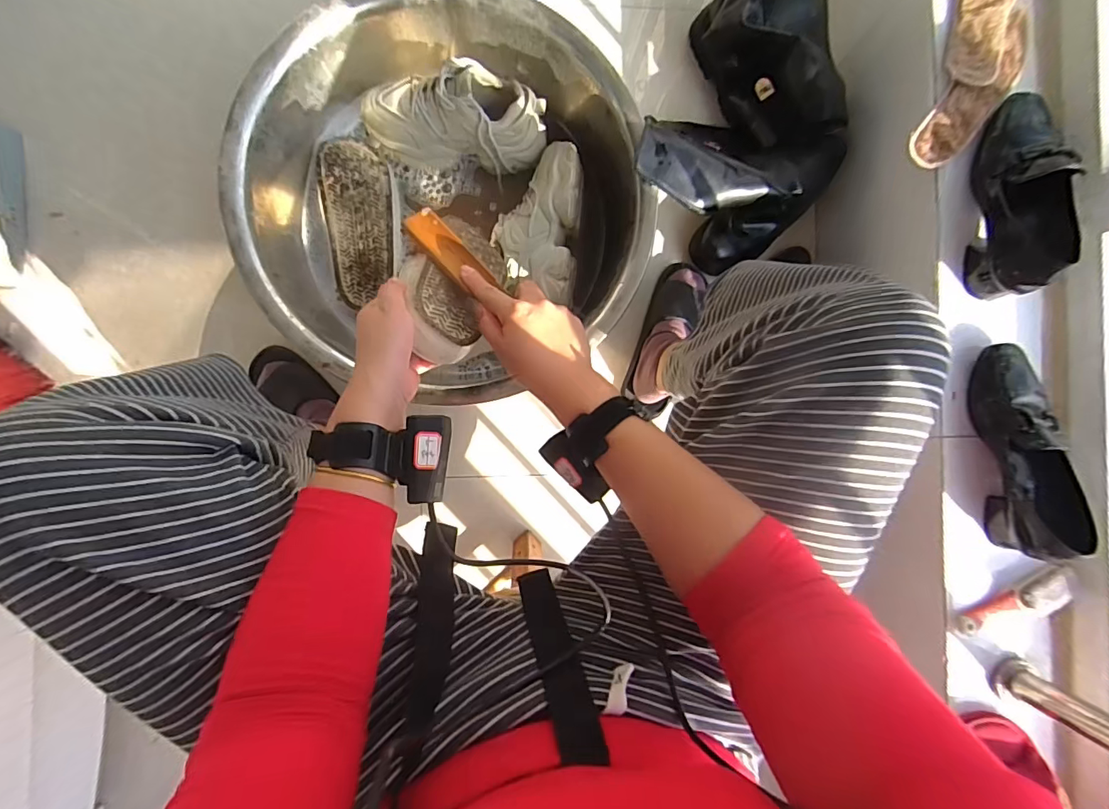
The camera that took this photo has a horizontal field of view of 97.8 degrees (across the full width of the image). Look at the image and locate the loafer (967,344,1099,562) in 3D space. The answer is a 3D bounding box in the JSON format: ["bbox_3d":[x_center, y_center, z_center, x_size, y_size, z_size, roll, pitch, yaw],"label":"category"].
[{"bbox_3d":[0.585,0.054,0.598,0.096,0.079,0.259,-5,90,-5],"label":"loafer"}]

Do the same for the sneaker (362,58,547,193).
[{"bbox_3d":[-0.149,-0.422,0.712,0.266,0.098,0.123,15,88,-4],"label":"sneaker"}]

